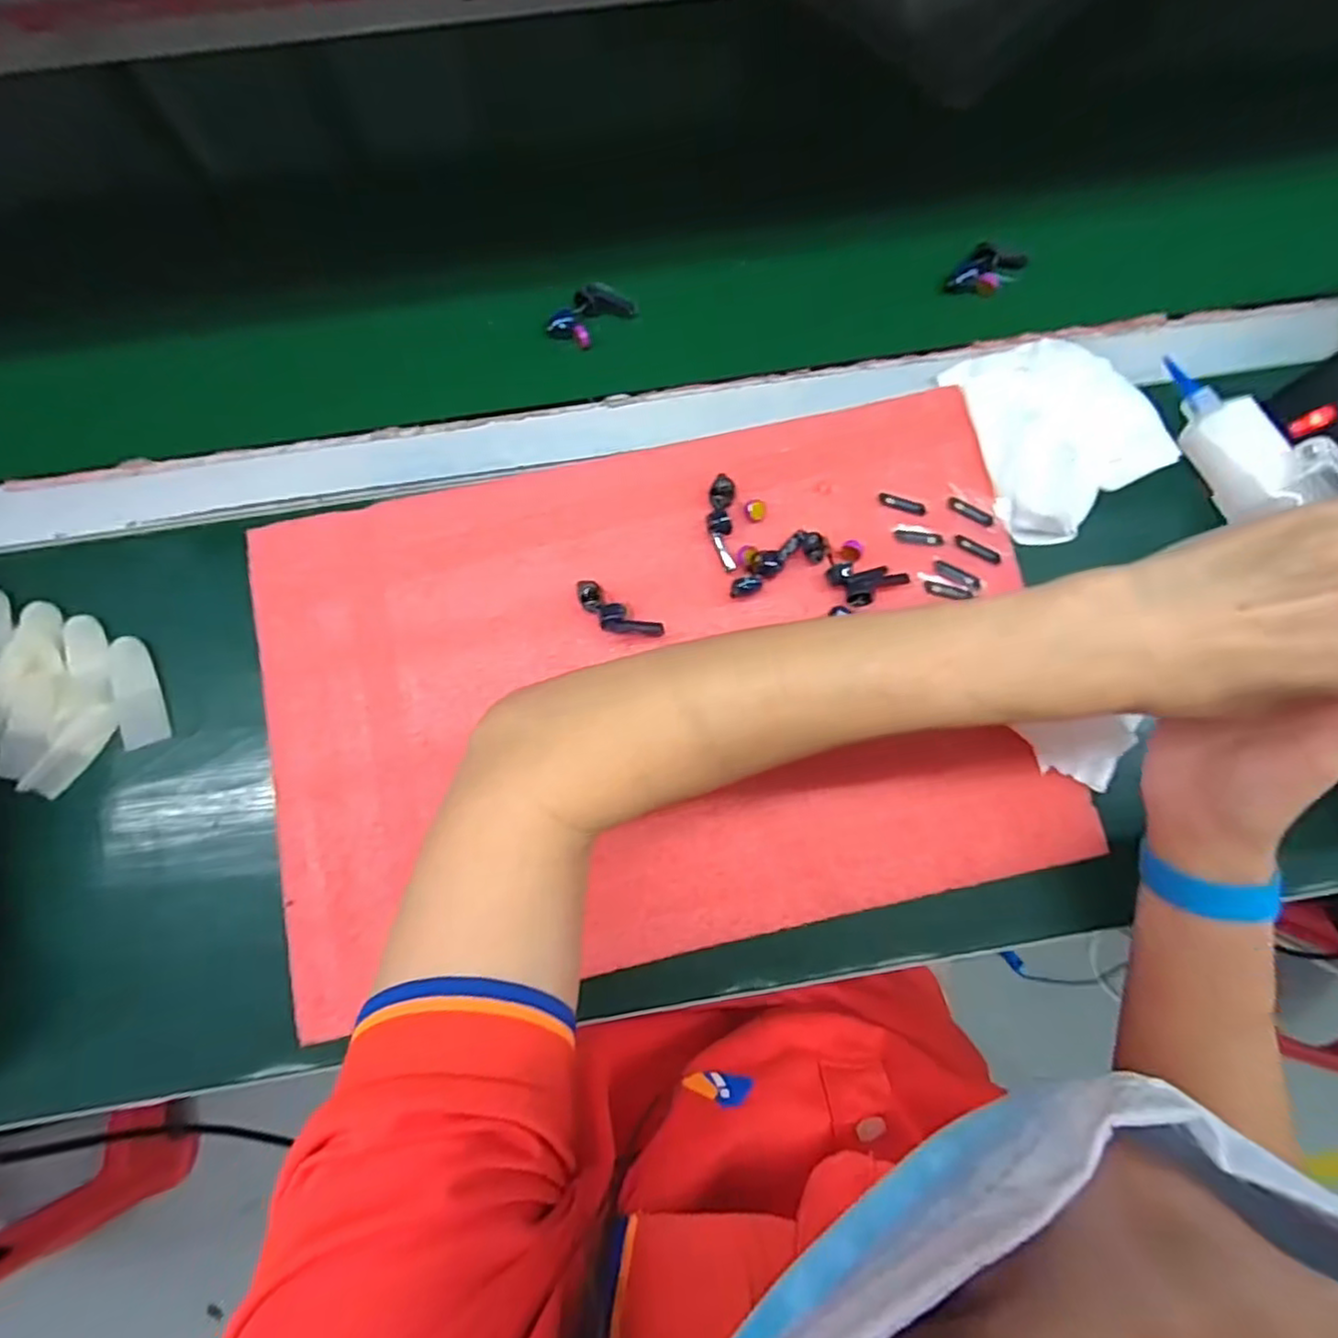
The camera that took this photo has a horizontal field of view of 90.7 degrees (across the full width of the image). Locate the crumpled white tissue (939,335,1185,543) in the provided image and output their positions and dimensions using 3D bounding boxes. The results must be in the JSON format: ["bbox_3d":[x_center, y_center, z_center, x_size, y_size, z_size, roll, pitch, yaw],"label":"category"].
[{"bbox_3d":[0.212,-0.139,0.369,0.094,0.032,0.114,-33,81,-8],"label":"crumpled white tissue"}]

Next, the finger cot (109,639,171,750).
[{"bbox_3d":[-0.284,0.012,0.353,0.022,0.010,0.058,-15,79,-4],"label":"finger cot"}]

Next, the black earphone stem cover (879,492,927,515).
[{"bbox_3d":[0.131,-0.093,0.370,0.026,0.004,0.008,19,78,3],"label":"black earphone stem cover"}]

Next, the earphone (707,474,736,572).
[{"bbox_3d":[0.029,-0.081,0.357,0.014,0.009,0.052,0,78,-1],"label":"earphone"}]

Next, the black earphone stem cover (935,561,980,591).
[{"bbox_3d":[0.158,-0.052,0.360,0.026,0.004,0.008,29,79,5],"label":"black earphone stem cover"}]

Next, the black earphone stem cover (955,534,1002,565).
[{"bbox_3d":[0.171,-0.066,0.365,0.027,0.004,0.007,31,79,5],"label":"black earphone stem cover"}]

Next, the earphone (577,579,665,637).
[{"bbox_3d":[-0.029,-0.029,0.346,0.051,0.016,0.020,32,79,5],"label":"earphone"}]

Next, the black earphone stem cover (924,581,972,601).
[{"bbox_3d":[0.152,-0.043,0.360,0.026,0.004,0.007,14,78,2],"label":"black earphone stem cover"}]

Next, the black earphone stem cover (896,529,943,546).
[{"bbox_3d":[0.139,-0.073,0.364,0.026,0.004,0.008,9,78,1],"label":"black earphone stem cover"}]

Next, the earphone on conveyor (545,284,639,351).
[{"bbox_3d":[-0.047,-0.211,0.398,0.035,0.013,0.046,44,81,7],"label":"earphone on conveyor"}]

